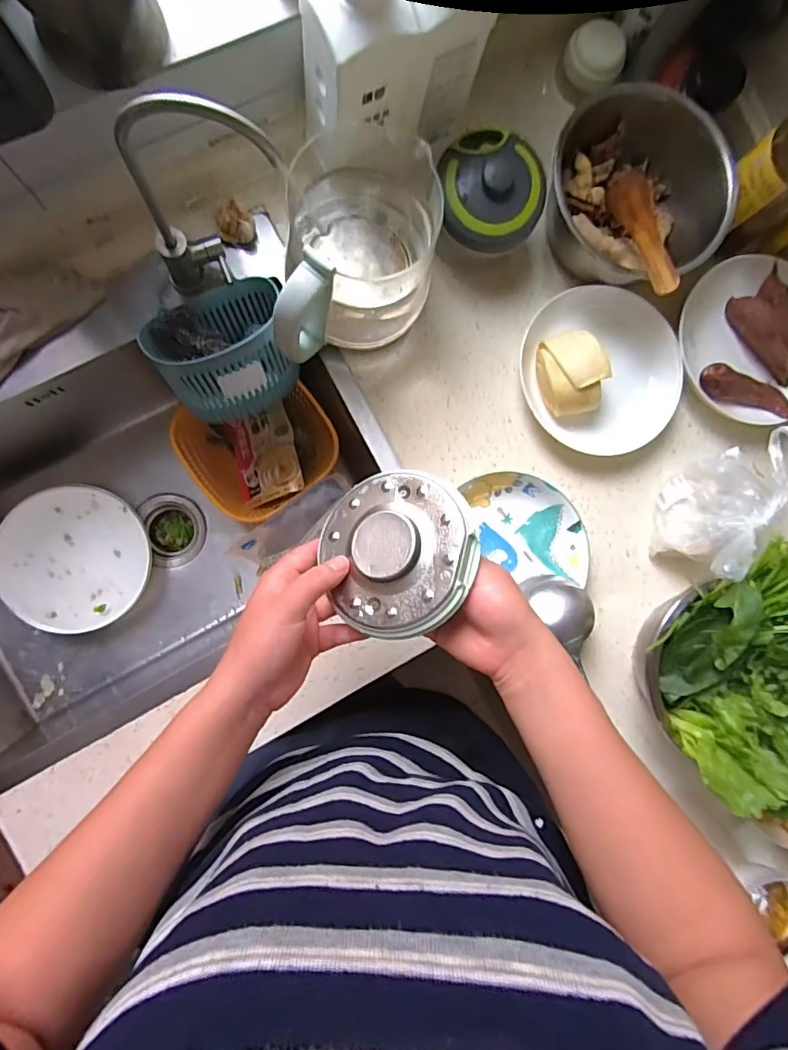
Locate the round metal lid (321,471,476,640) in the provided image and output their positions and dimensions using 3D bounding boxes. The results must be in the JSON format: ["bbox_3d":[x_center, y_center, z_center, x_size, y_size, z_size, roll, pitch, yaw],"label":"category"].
[{"bbox_3d":[0.000,0.017,0.402,0.117,0.026,0.129,-26,67,16],"label":"round metal lid"}]

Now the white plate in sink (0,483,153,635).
[{"bbox_3d":[-0.459,0.047,0.751,0.197,0.026,0.204,0,88,-7],"label":"white plate in sink"}]

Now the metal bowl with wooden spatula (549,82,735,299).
[{"bbox_3d":[0.275,-0.378,0.613,0.204,0.116,0.194,0,88,-7],"label":"metal bowl with wooden spatula"}]

